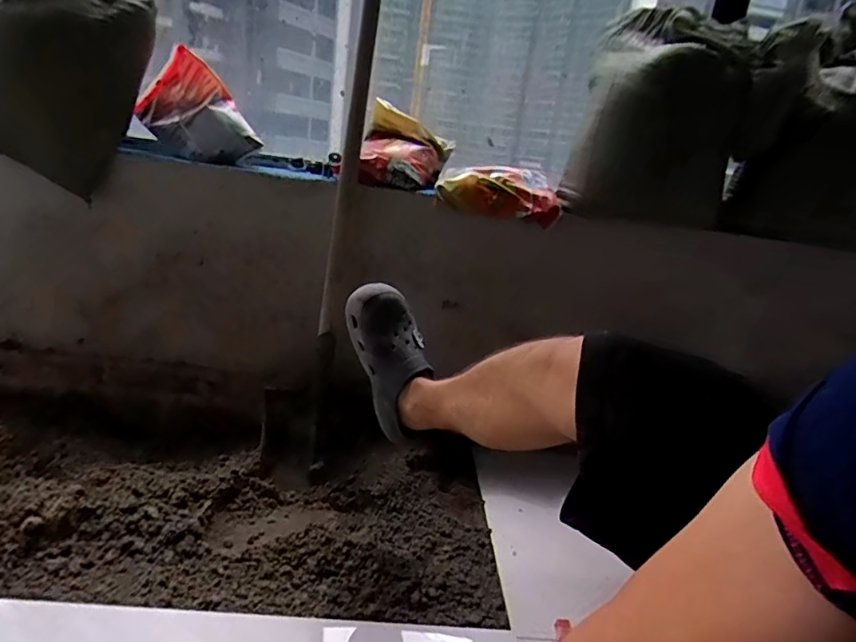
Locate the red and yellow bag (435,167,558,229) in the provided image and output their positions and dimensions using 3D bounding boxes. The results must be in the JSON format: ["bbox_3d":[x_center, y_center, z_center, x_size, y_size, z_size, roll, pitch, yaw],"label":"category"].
[{"bbox_3d":[0.146,-0.267,1.086,0.254,0.094,0.093,6,17,-2],"label":"red and yellow bag"}]

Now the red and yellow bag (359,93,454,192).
[{"bbox_3d":[-0.043,-0.363,1.090,0.181,0.159,0.142,6,17,-2],"label":"red and yellow bag"}]

